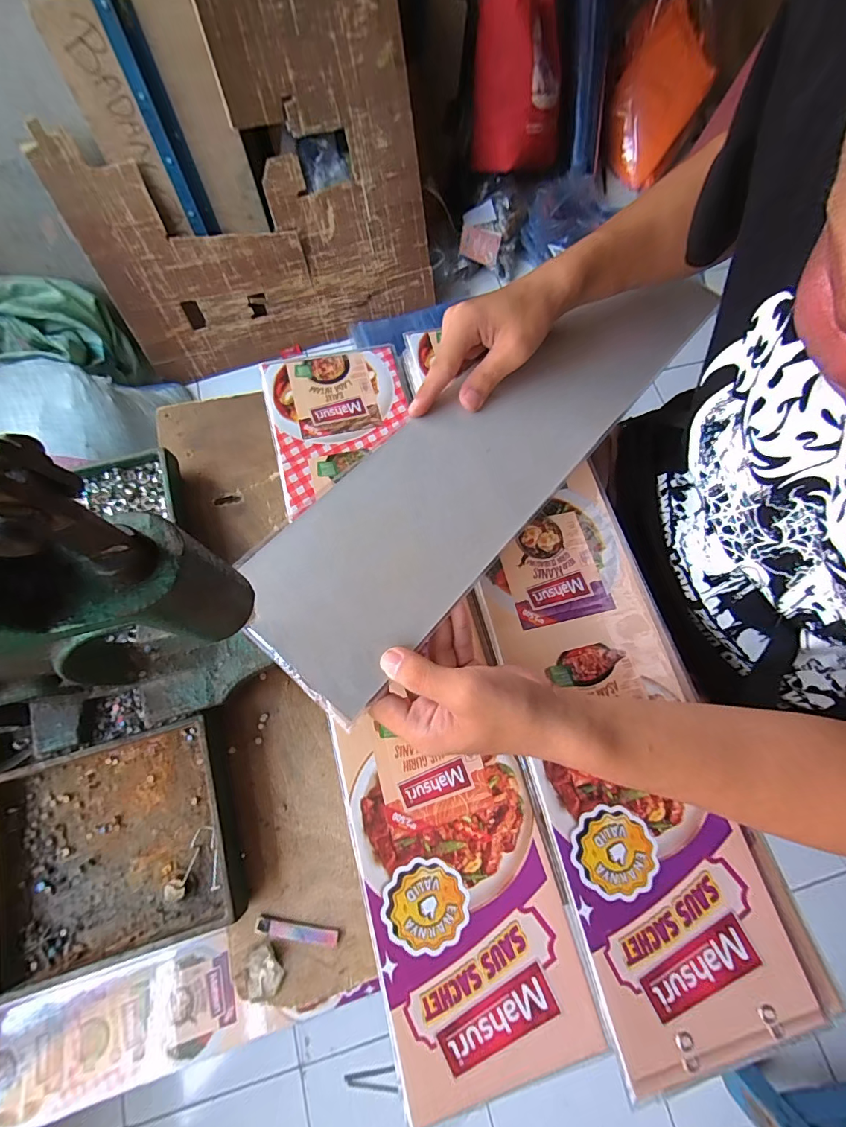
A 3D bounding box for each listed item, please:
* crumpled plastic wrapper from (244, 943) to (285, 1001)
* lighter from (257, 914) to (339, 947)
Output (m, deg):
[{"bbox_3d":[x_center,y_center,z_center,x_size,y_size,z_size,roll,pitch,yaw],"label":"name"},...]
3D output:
[{"bbox_3d":[-0.103,0.262,0.279,0.024,0.006,0.028,-32,76,-10],"label":"crumpled plastic wrapper"},{"bbox_3d":[-0.085,0.247,0.293,0.055,0.004,0.011,10,73,2],"label":"lighter"}]

